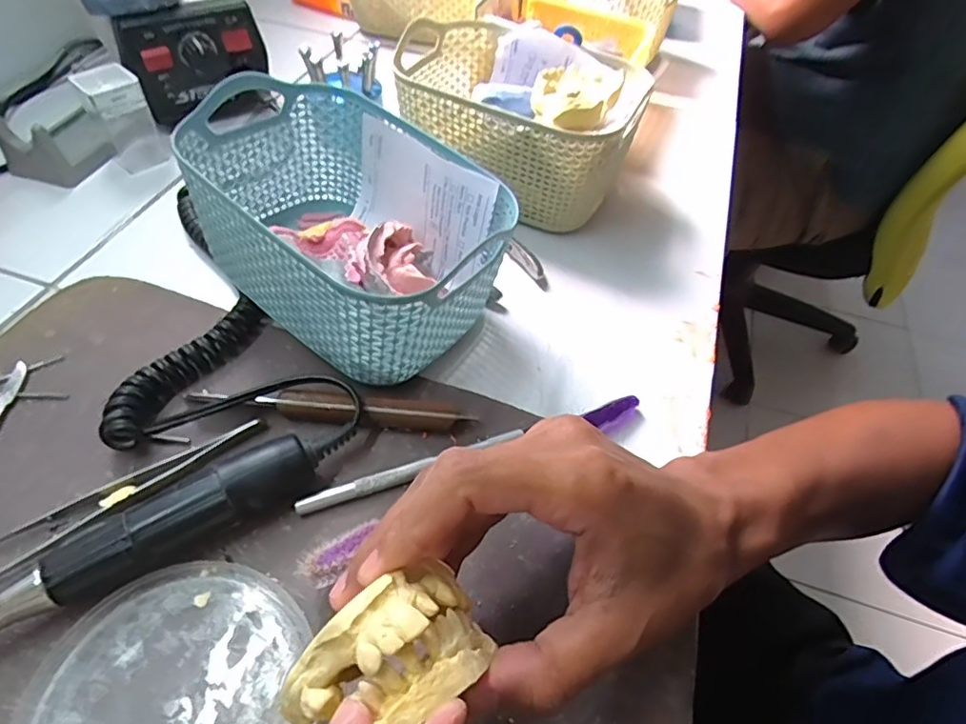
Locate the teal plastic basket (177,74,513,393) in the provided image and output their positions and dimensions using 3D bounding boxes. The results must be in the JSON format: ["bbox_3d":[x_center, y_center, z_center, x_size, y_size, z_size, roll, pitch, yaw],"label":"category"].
[{"bbox_3d":[-0.071,-0.069,0.314,0.163,0.088,0.112,35,56,20],"label":"teal plastic basket"}]

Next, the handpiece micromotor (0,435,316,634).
[{"bbox_3d":[-0.155,0.082,0.226,0.176,0.027,0.027,-26,58,-24],"label":"handpiece micromotor"}]

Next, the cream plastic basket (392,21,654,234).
[{"bbox_3d":[0.022,-0.175,0.411,0.169,0.089,0.120,22,53,11],"label":"cream plastic basket"}]

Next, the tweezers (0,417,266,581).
[{"bbox_3d":[-0.170,0.063,0.253,0.143,0.008,0.021,-27,59,-24],"label":"tweezers"}]

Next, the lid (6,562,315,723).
[{"bbox_3d":[-0.120,0.130,0.206,0.100,0.005,0.101,3,52,-4],"label":"lid"}]

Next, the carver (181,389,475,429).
[{"bbox_3d":[-0.079,0.024,0.286,0.143,0.016,0.014,7,51,-1],"label":"carver"}]

